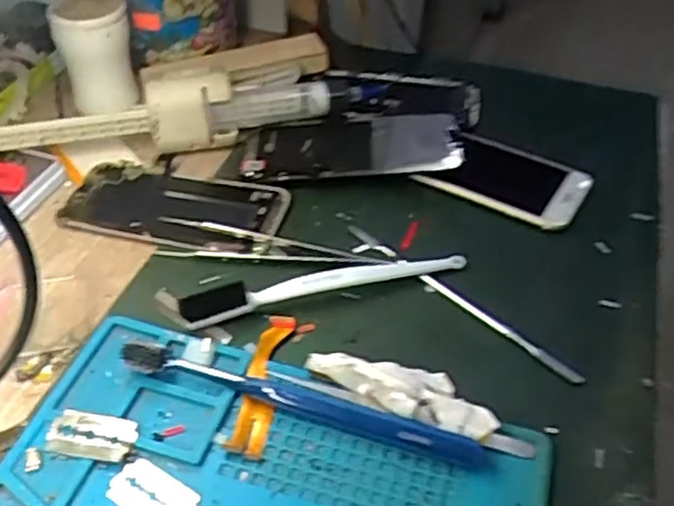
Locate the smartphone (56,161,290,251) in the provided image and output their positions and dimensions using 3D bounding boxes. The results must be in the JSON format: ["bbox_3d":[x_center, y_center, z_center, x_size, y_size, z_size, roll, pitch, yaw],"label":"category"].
[{"bbox_3d":[-0.109,-0.034,0.469,0.144,0.015,0.070,11,44,9],"label":"smartphone"}]

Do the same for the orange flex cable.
[{"bbox_3d":[-0.038,0.064,0.365,0.018,0.009,0.087,7,44,6],"label":"orange flex cable"}]

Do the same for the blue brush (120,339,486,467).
[{"bbox_3d":[-0.019,0.074,0.347,0.183,0.021,0.017,13,45,12],"label":"blue brush"}]

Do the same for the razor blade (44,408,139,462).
[{"bbox_3d":[-0.119,0.088,0.339,0.041,0.004,0.024,8,49,8],"label":"razor blade"}]

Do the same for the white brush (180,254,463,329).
[{"bbox_3d":[-0.005,0.018,0.409,0.171,0.021,0.011,-13,45,-15],"label":"white brush"}]

